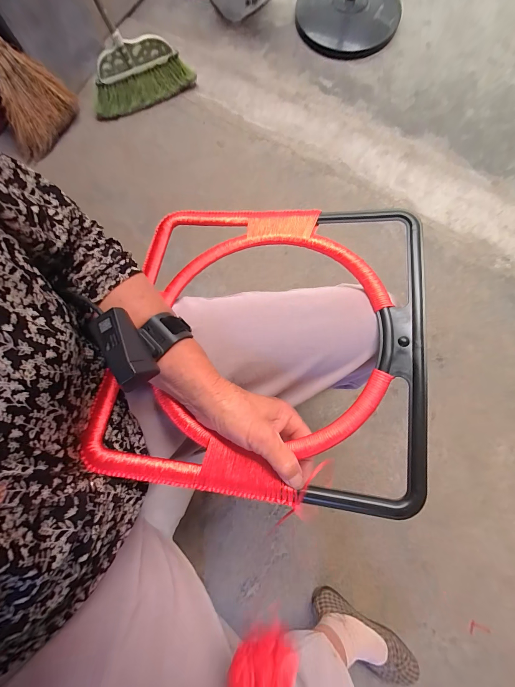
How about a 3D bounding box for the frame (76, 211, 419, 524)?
[{"bbox_3d":[0.006,-0.015,0.322,0.327,0.030,0.334,5,71,10],"label":"frame"}]

